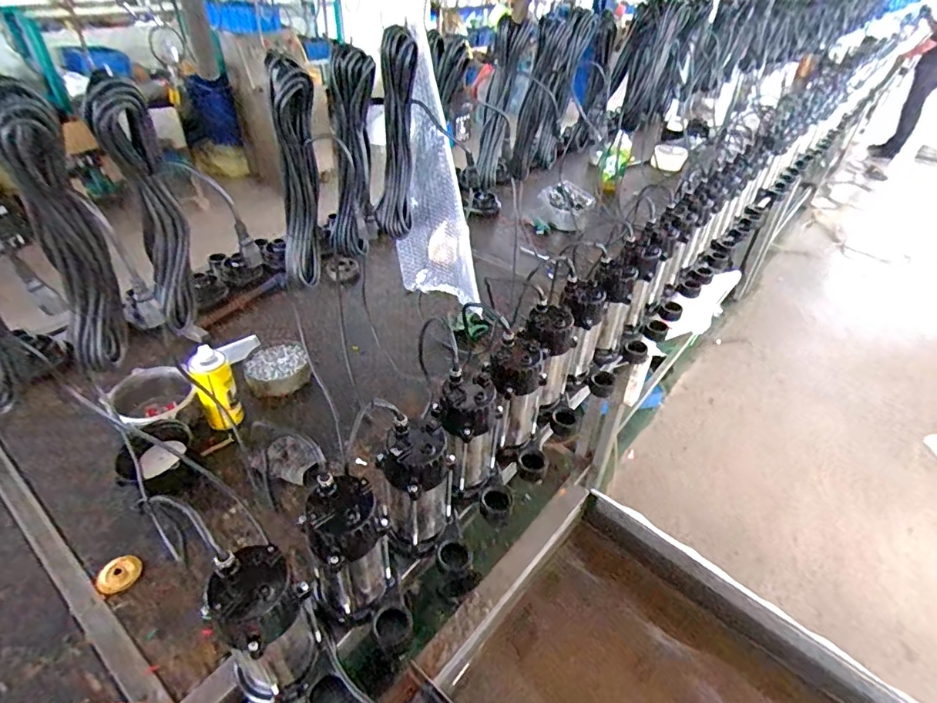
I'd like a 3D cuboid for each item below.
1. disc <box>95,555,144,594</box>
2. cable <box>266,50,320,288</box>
[{"bbox_3d":[-0.534,0.342,0.771,0.051,0.015,0.058,26,45,26],"label":"disc"},{"bbox_3d":[-0.277,-0.277,0.821,0.073,0.347,0.061,2,39,-1],"label":"cable"}]

